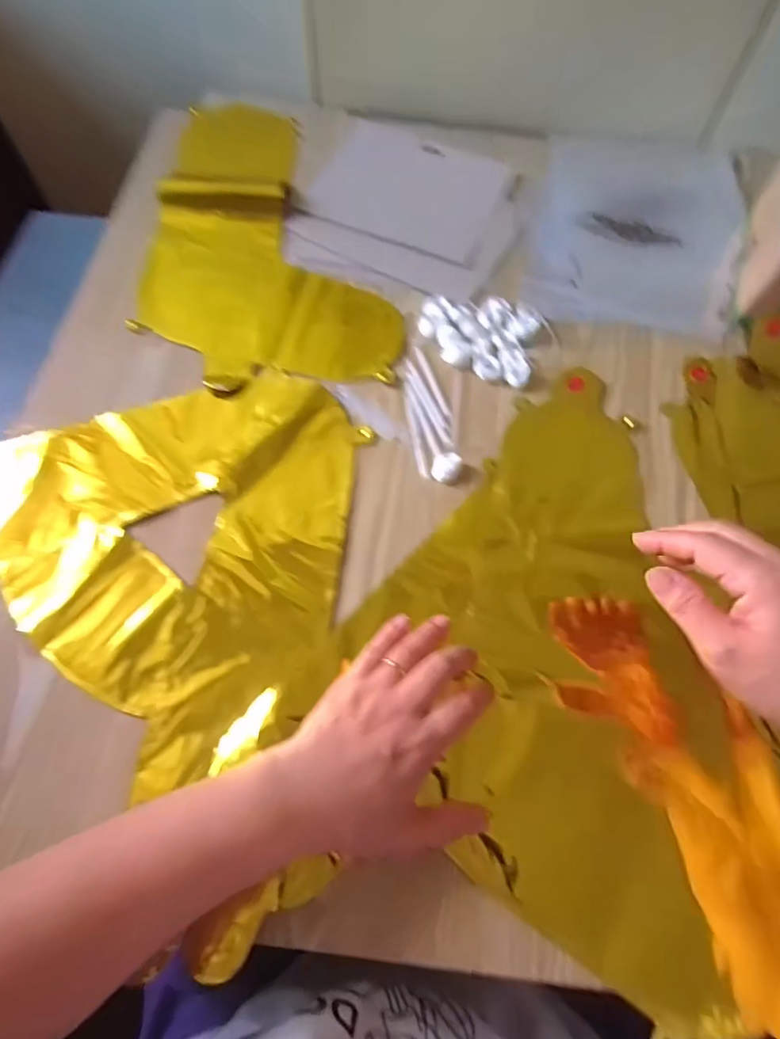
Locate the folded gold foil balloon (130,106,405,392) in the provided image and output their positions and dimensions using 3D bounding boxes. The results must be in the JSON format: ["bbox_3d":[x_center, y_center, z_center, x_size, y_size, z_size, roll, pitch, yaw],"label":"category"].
[{"bbox_3d":[-0.108,-0.288,0.544,0.234,0.022,0.370,3,67,-3],"label":"folded gold foil balloon"}]

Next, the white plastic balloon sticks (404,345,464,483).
[{"bbox_3d":[0.033,-0.089,0.453,0.035,0.008,0.129,-5,65,-4],"label":"white plastic balloon sticks"}]

